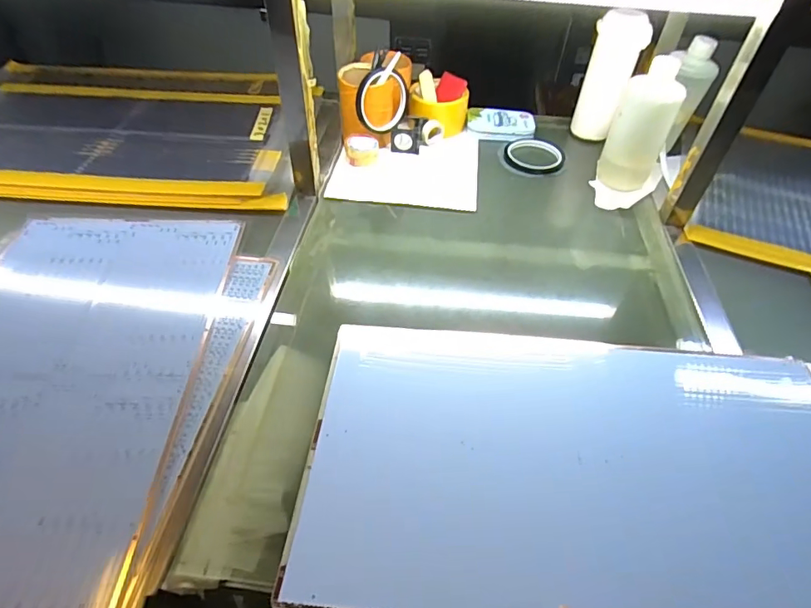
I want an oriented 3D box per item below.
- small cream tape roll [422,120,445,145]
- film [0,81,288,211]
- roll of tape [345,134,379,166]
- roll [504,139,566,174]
[{"bbox_3d":[0.044,-0.272,0.756,0.034,0.037,0.015,-18,51,-19],"label":"small cream tape roll"},{"bbox_3d":[-0.444,-0.255,0.732,0.551,0.007,0.336,4,47,0],"label":"film"},{"bbox_3d":[-0.066,-0.232,0.719,0.049,0.032,0.039,-1,47,-4],"label":"roll of tape"},{"bbox_3d":[0.202,-0.234,0.747,0.092,0.015,0.092,2,47,-2],"label":"roll"}]

